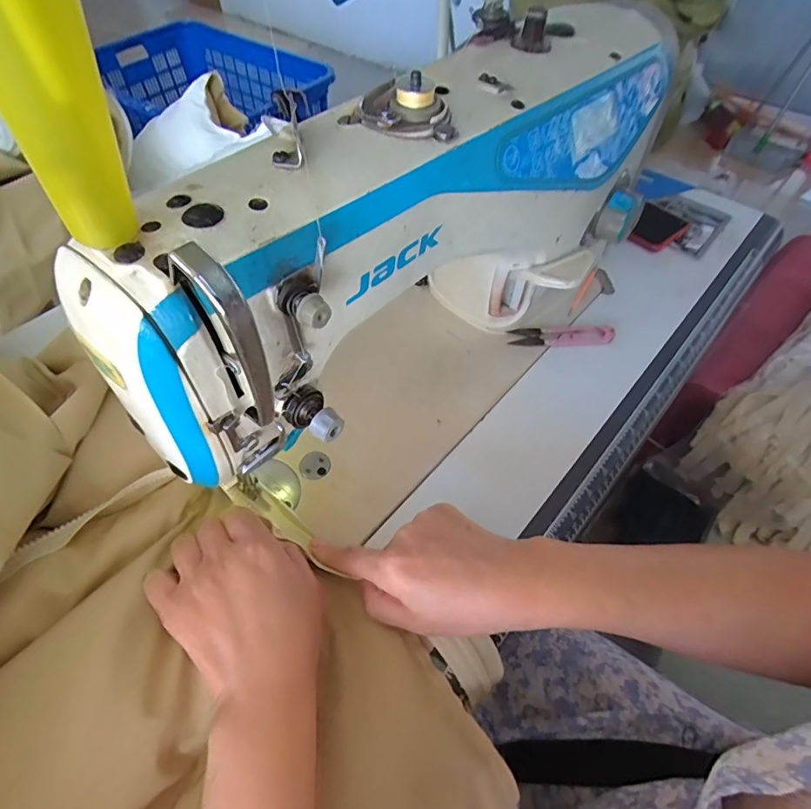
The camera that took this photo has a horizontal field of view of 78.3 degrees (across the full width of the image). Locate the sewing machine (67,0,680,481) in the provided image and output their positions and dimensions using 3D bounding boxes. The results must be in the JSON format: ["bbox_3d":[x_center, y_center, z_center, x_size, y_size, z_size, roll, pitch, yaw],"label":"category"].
[{"bbox_3d":[0.046,-0.121,0.366,0.118,0.204,0.468,35,60,22],"label":"sewing machine"}]

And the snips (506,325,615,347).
[{"bbox_3d":[0.151,-0.068,0.484,0.098,0.015,0.022,-1,53,-3],"label":"snips"}]

